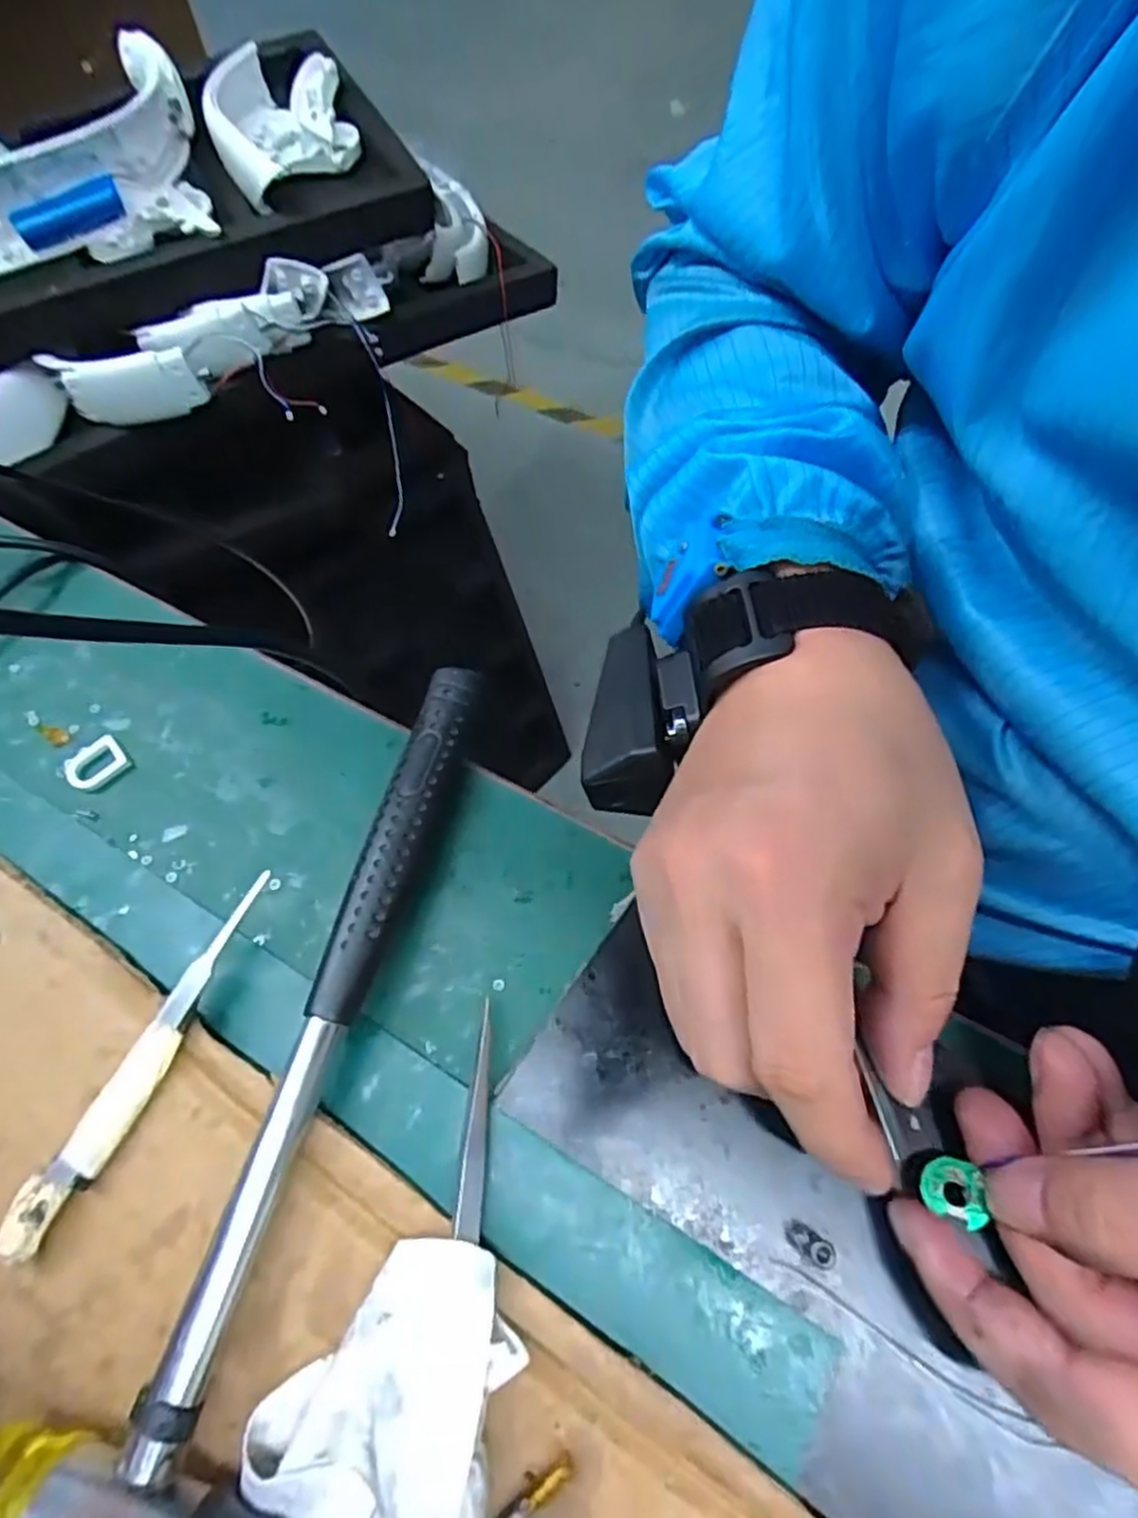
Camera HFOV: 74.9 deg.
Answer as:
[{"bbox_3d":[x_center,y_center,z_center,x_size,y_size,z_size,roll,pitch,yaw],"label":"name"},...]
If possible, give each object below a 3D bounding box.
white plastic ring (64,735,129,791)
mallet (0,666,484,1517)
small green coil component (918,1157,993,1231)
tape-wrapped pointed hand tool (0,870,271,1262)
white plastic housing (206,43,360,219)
[{"bbox_3d":[-0.180,0.002,0.282,0.021,0.004,0.018,-40,69,-17],"label":"white plastic ring"},{"bbox_3d":[-0.083,0.080,0.225,0.073,0.028,0.256,9,62,5],"label":"mallet"},{"bbox_3d":[0.106,0.119,0.205,0.013,0.010,0.016,13,62,7],"label":"small green coil component"},{"bbox_3d":[-0.127,0.089,0.228,0.015,0.012,0.116,23,66,13],"label":"tape-wrapped pointed hand tool"},{"bbox_3d":[-0.200,-0.444,0.519,0.096,0.045,0.127,-18,63,-9],"label":"white plastic housing"}]

